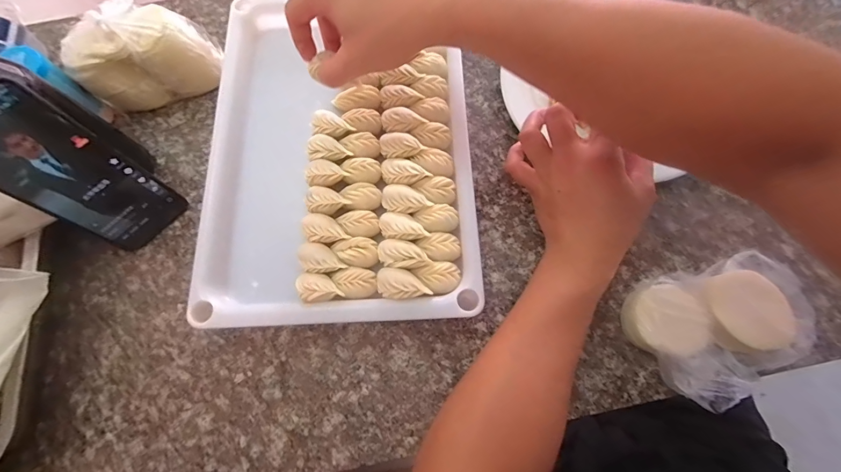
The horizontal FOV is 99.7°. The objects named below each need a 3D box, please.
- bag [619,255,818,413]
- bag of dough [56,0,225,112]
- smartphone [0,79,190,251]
[{"bbox_3d":[0.280,0.075,0.324,0.165,0.035,0.108,-23,74,-5],"label":"bag"},{"bbox_3d":[-0.310,-0.206,0.400,0.135,0.087,0.069,-23,74,-5],"label":"bag of dough"},{"bbox_3d":[-0.301,-0.049,0.315,0.077,0.165,0.007,-46,58,-11],"label":"smartphone"}]

